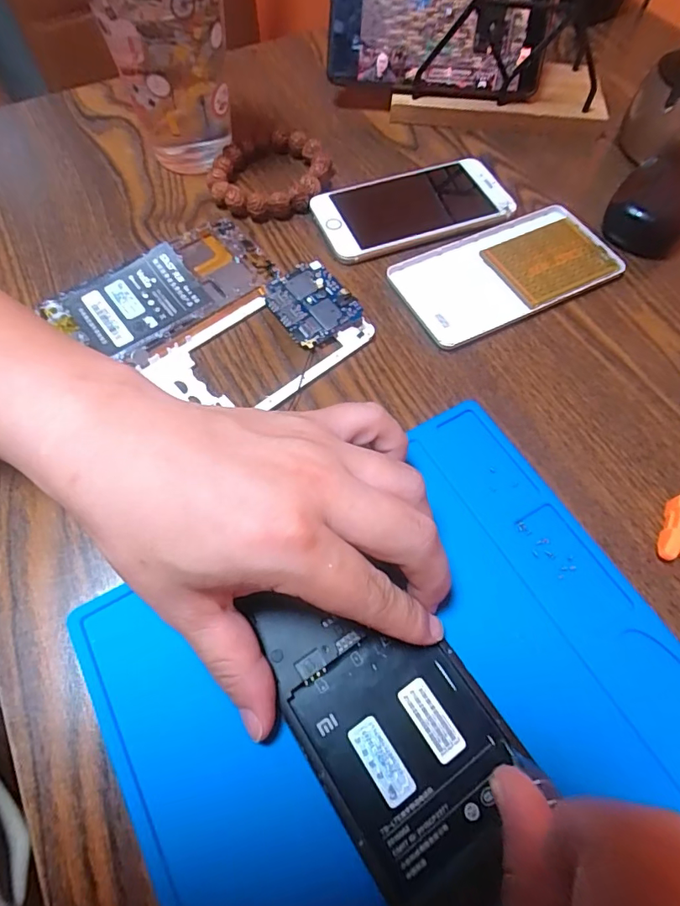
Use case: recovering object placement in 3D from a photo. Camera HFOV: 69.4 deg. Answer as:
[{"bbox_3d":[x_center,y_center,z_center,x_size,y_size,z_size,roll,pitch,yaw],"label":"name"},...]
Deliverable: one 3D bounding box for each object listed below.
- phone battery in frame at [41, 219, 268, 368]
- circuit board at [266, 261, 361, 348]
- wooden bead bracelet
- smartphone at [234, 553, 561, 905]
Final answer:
[{"bbox_3d":[-0.105,-0.098,0.302,0.127,0.010,0.069,-35,69,-16],"label":"phone battery in frame"},{"bbox_3d":[-0.018,-0.091,0.301,0.045,0.008,0.054,-30,68,-14],"label":"circuit board"},{"bbox_3d":[-0.048,-0.198,0.348,0.073,0.016,0.081,19,65,9],"label":"wooden bead bracelet"},{"bbox_3d":[0.022,0.107,0.199,0.072,0.006,0.132,-31,68,-15],"label":"smartphone"}]

